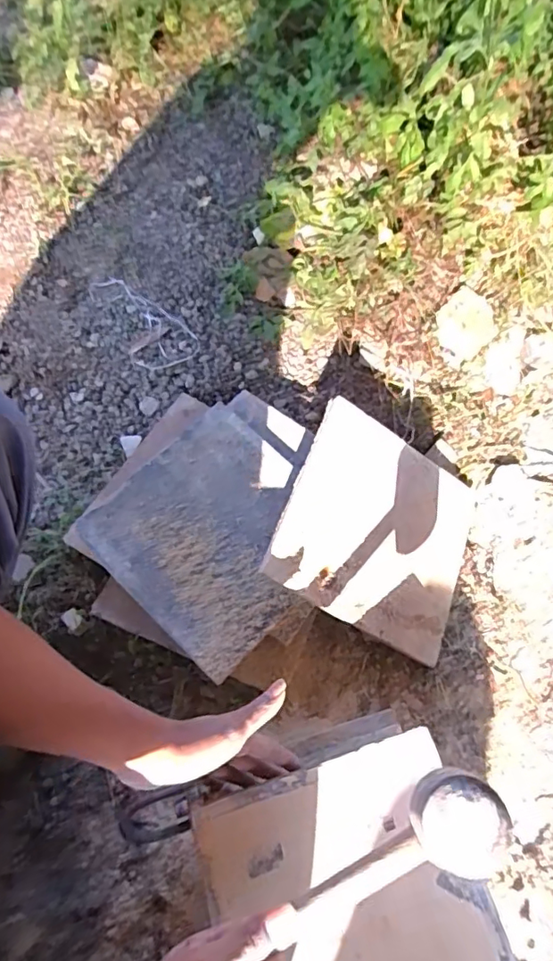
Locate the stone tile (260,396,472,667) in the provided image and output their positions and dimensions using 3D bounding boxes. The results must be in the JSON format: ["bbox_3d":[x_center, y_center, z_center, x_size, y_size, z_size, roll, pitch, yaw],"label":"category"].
[{"bbox_3d":[0.130,0.060,0.655,0.254,0.014,0.239,31,66,-18],"label":"stone tile"}]

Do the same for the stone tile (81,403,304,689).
[{"bbox_3d":[-0.068,0.059,0.641,0.246,0.024,0.246,42,68,15],"label":"stone tile"}]

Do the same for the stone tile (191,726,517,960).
[{"bbox_3d":[0.065,0.357,0.443,0.221,0.012,0.222,-15,65,-8],"label":"stone tile"}]

